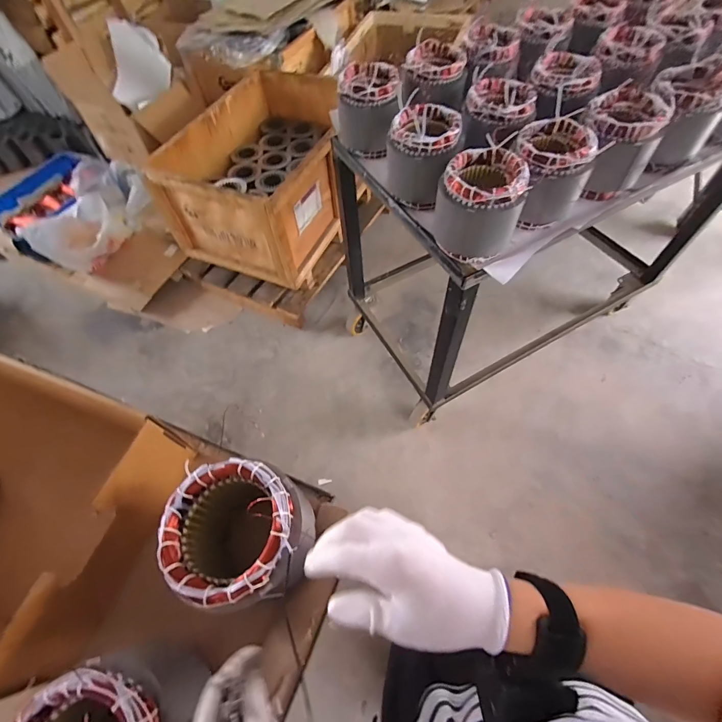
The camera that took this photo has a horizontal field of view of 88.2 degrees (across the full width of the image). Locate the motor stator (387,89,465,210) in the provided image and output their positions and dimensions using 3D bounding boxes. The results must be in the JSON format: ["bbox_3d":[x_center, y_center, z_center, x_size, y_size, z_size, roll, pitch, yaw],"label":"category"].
[{"bbox_3d":[0.132,-0.438,0.792,0.134,0.162,0.135,-2,60,3],"label":"motor stator"}]

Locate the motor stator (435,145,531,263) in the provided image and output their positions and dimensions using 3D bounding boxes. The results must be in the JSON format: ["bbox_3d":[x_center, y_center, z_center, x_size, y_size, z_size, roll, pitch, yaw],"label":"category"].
[{"bbox_3d":[0.225,-0.289,0.703,0.145,0.149,0.143,18,63,14],"label":"motor stator"}]

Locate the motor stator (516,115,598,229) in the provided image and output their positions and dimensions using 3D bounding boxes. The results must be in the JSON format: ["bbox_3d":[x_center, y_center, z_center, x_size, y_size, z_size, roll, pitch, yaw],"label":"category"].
[{"bbox_3d":[0.377,-0.375,0.756,0.144,0.152,0.137,23,64,16],"label":"motor stator"}]

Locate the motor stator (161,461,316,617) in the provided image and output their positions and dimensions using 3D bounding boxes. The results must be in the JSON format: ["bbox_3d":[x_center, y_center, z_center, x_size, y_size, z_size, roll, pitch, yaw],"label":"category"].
[{"bbox_3d":[-0.139,0.208,0.447,0.138,0.149,0.141,0,61,0],"label":"motor stator"}]

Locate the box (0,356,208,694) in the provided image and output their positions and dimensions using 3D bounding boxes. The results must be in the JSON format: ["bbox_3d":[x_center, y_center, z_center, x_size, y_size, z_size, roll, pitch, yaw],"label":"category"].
[{"bbox_3d":[-0.540,0.161,0.528,0.513,0.198,0.305,16,62,13],"label":"box"}]

